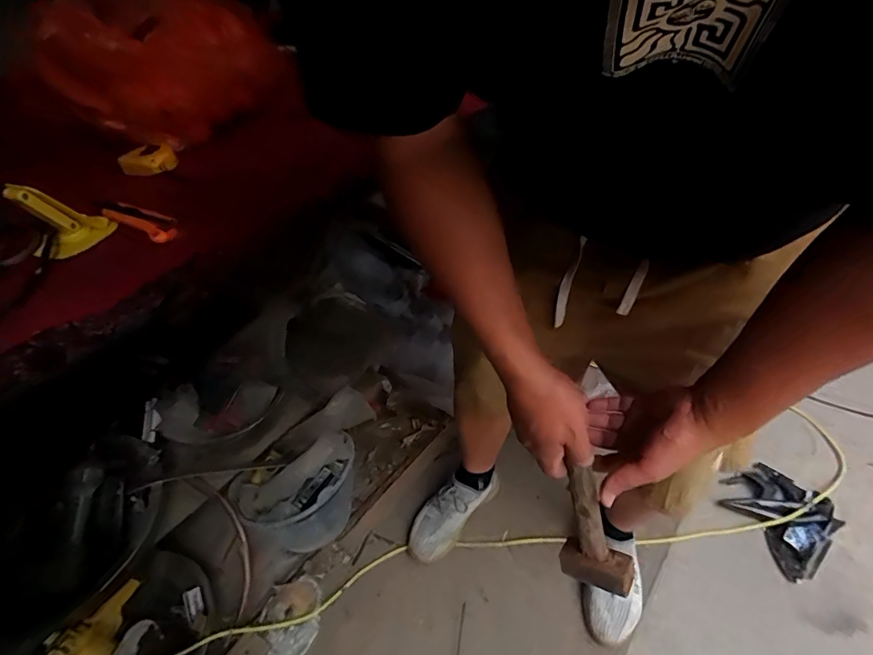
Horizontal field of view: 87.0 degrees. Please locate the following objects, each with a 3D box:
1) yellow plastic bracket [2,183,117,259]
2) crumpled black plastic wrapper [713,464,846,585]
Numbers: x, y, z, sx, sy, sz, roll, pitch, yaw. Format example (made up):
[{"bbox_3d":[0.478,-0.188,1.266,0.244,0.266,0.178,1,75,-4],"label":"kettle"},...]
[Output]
[{"bbox_3d":[-0.461,-0.139,0.561,0.090,0.079,0.064,-37,53,-28],"label":"yellow plastic bracket"},{"bbox_3d":[0.801,0.428,1.071,0.218,0.034,0.226,-24,48,-18],"label":"crumpled black plastic wrapper"}]

